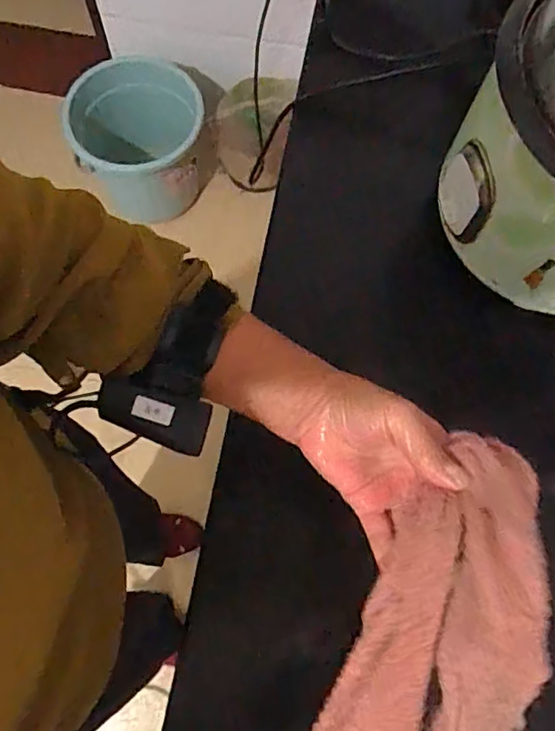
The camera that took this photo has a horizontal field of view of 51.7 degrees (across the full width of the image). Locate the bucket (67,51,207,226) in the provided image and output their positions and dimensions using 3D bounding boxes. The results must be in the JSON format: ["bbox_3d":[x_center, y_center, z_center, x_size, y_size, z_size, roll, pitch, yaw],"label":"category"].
[{"bbox_3d":[-0.334,-0.549,1.441,0.329,0.282,0.316,0,73,-1],"label":"bucket"}]

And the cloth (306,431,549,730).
[{"bbox_3d":[0.079,0.198,0.334,0.118,0.077,0.305,31,91,8],"label":"cloth"}]

